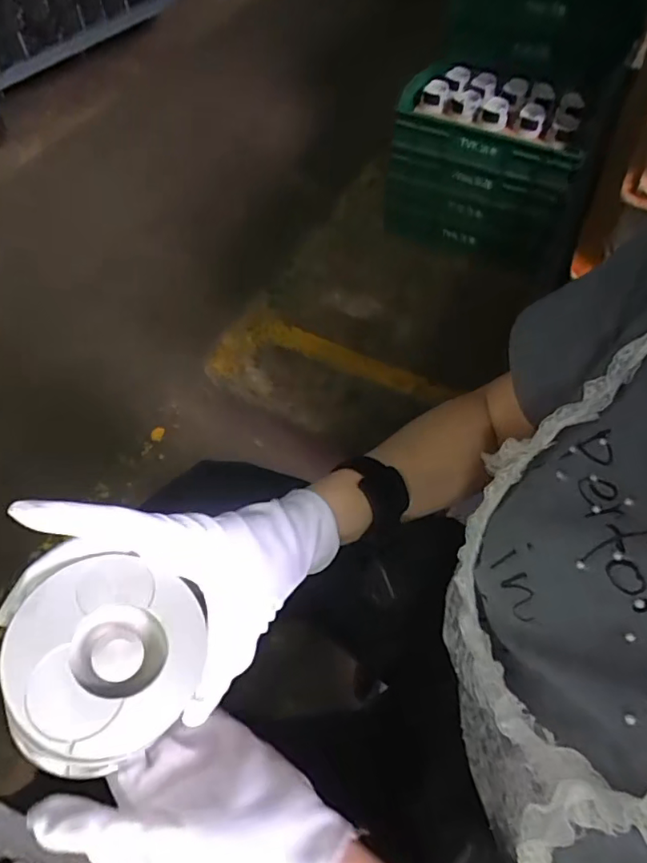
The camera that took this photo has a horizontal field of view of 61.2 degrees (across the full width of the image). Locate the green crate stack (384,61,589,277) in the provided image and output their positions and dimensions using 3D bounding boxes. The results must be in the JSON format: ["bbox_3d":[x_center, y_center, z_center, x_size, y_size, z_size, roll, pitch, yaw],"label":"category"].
[{"bbox_3d":[0.422,-0.687,1.476,0.483,0.365,0.296,17,58,9],"label":"green crate stack"}]

